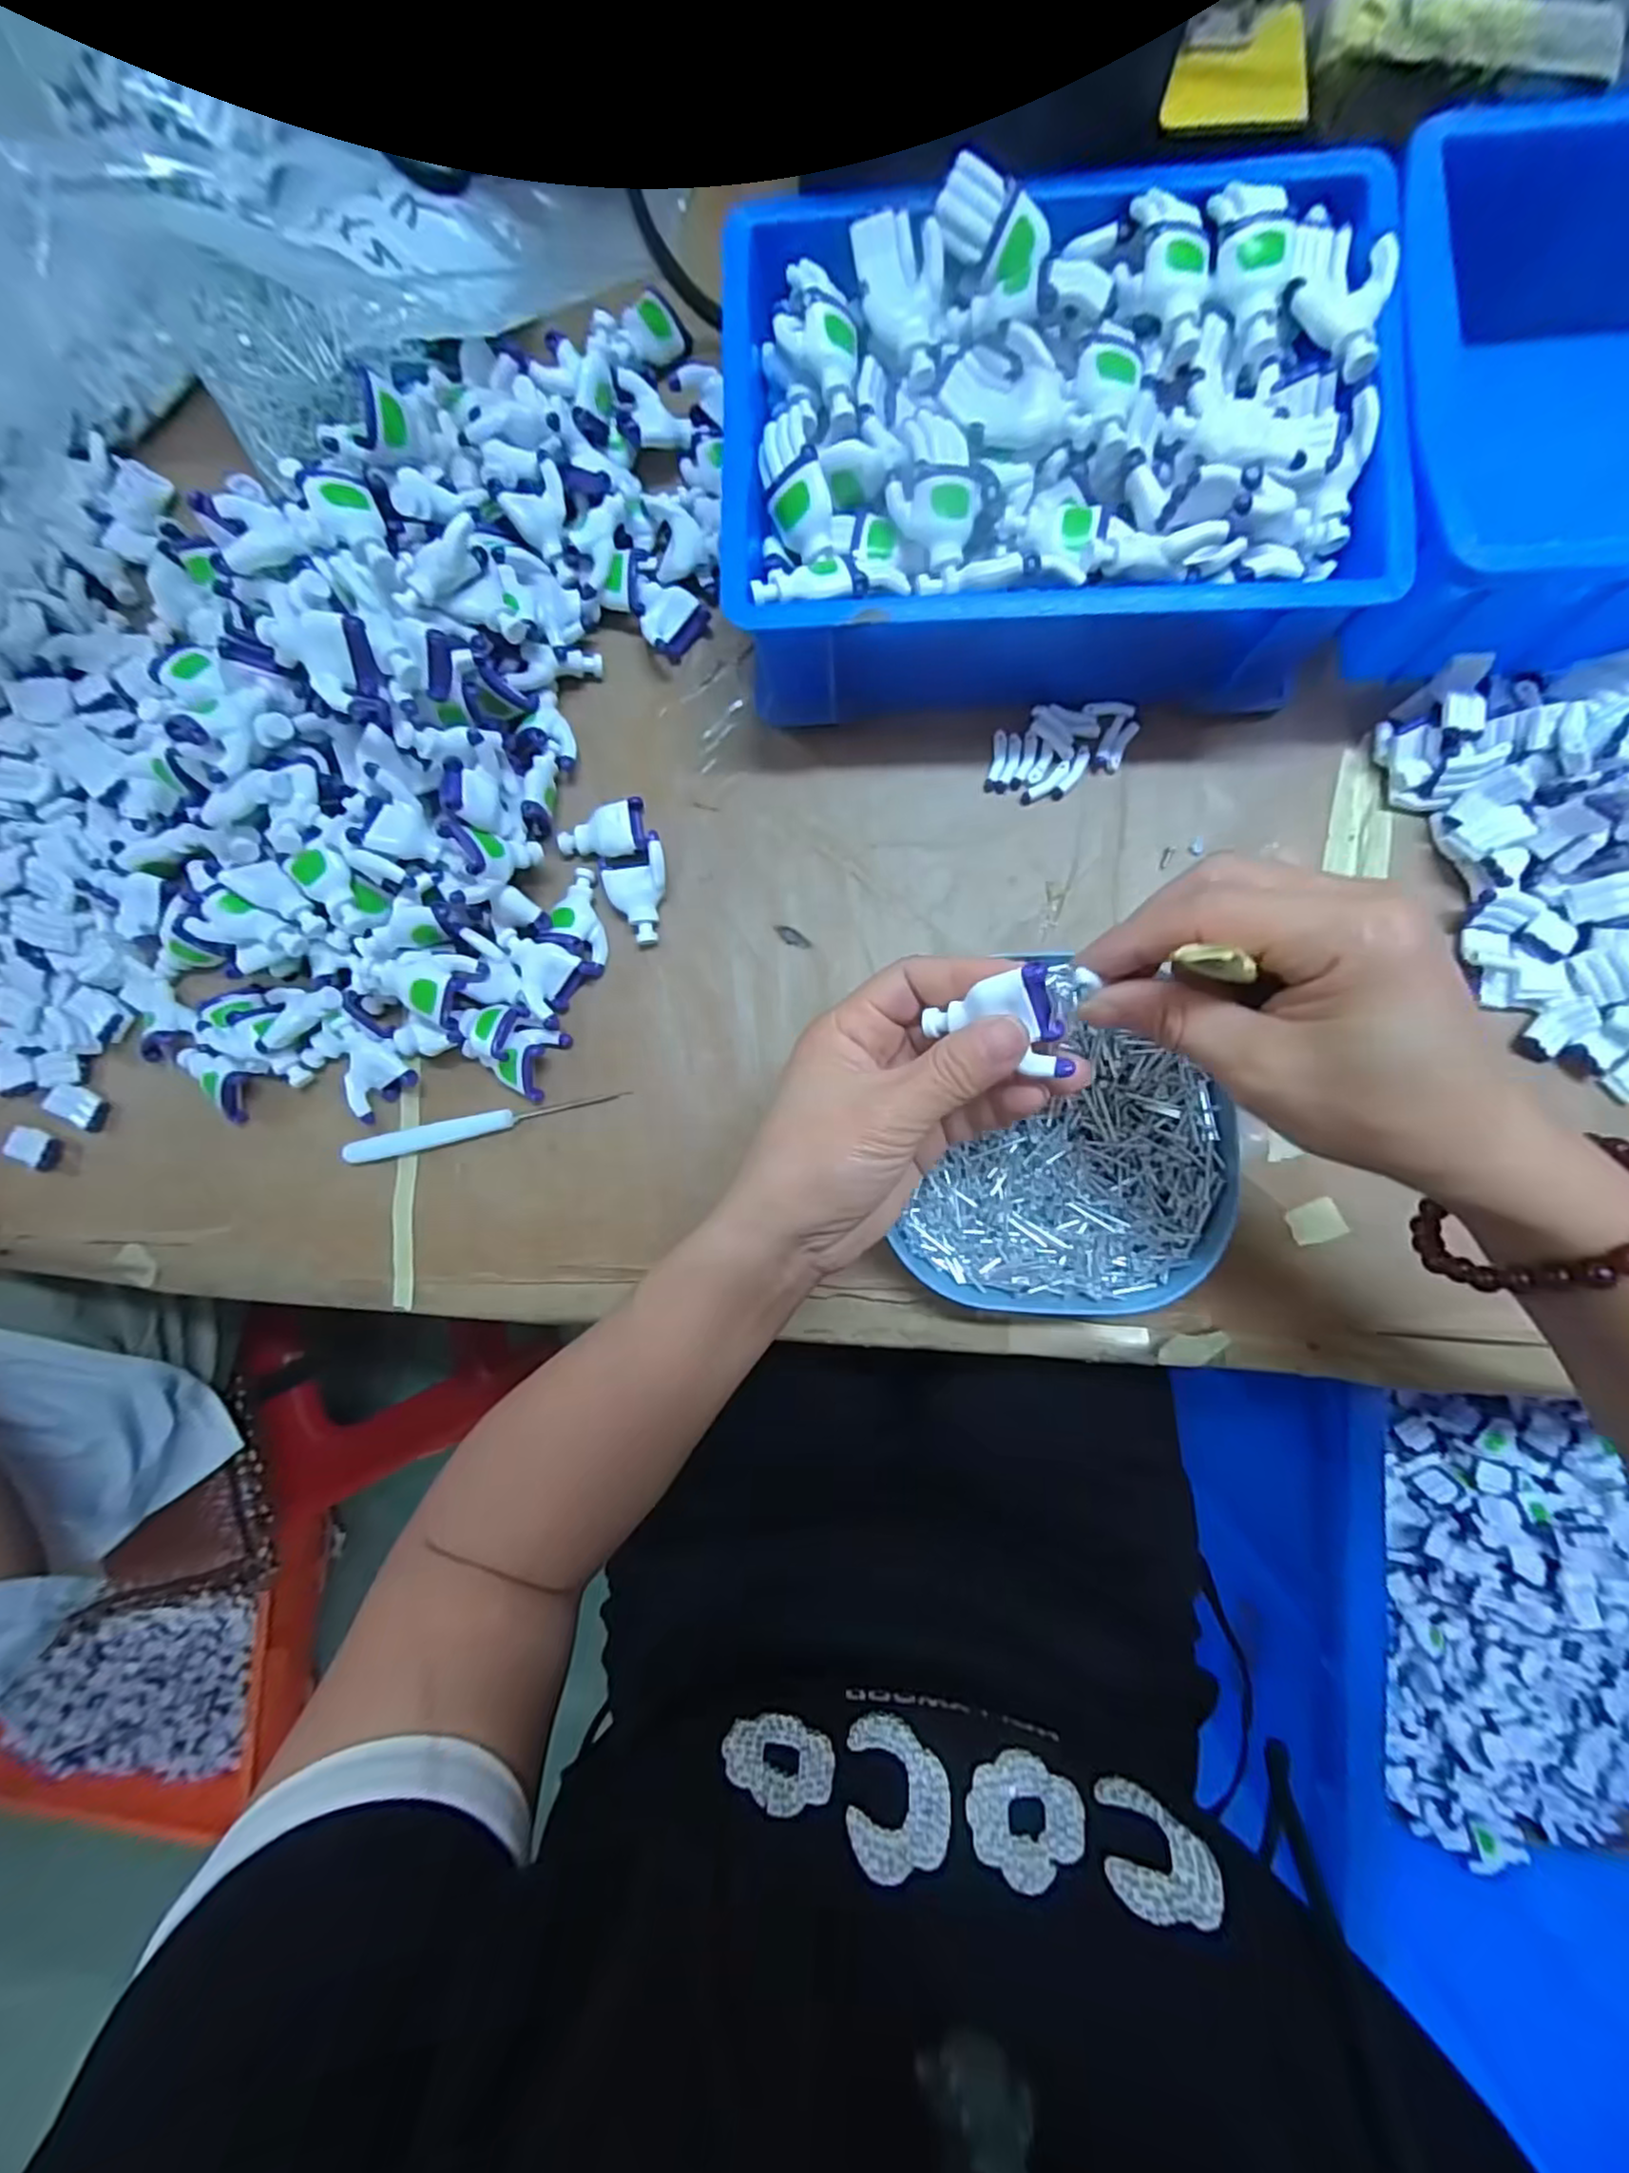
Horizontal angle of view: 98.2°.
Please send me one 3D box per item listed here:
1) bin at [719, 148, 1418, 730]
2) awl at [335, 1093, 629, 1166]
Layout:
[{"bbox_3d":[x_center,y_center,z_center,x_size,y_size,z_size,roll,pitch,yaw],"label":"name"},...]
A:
[{"bbox_3d":[0.090,-0.248,0.283,0.243,0.067,0.191,0,88,4],"label":"bin"},{"bbox_3d":[-0.157,0.018,0.337,0.136,0.008,0.011,-13,87,3],"label":"awl"}]

